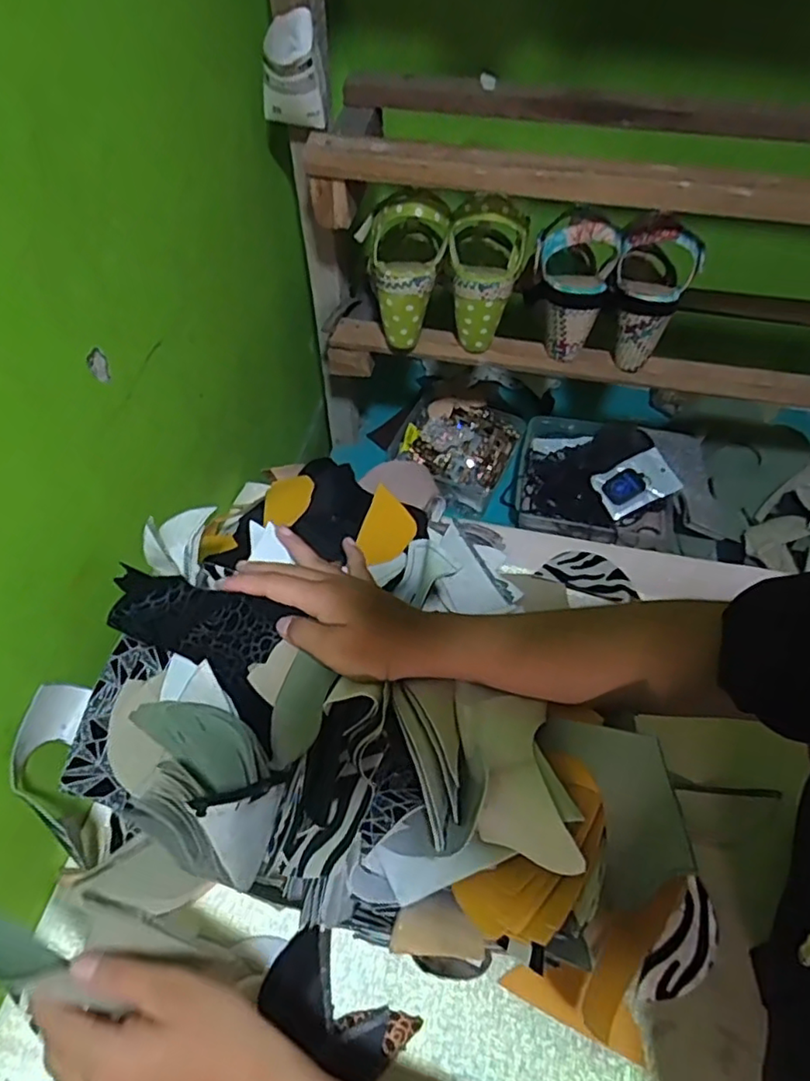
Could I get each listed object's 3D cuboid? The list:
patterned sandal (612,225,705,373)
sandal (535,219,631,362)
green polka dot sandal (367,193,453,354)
[{"bbox_3d":[0.246,-0.244,0.636,0.072,0.144,0.069,20,56,12],"label":"patterned sandal"},{"bbox_3d":[0.174,-0.269,0.653,0.083,0.133,0.082,15,54,11],"label":"sandal"},{"bbox_3d":[-0.003,-0.284,0.663,0.080,0.153,0.080,12,28,7],"label":"green polka dot sandal"}]

